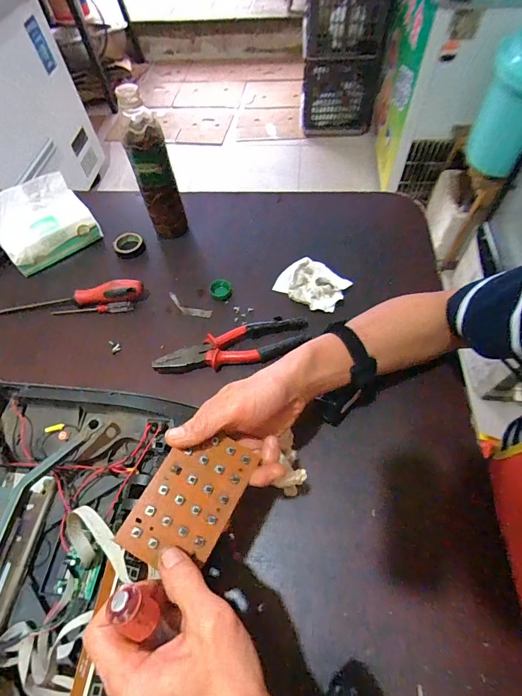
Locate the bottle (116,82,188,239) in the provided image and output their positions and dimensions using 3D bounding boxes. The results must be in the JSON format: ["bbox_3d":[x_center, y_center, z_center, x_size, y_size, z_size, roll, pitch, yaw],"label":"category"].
[{"bbox_3d":[-0.161,-0.263,0.539,0.060,0.201,0.047,-20,60,-9],"label":"bottle"}]

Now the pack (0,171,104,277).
[{"bbox_3d":[-0.348,-0.202,0.571,0.143,0.091,0.073,-34,63,-16],"label":"pack"}]

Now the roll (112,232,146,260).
[{"bbox_3d":[-0.223,-0.173,0.602,0.049,0.020,0.045,-1,58,2],"label":"roll"}]

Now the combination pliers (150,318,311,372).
[{"bbox_3d":[-0.034,0.000,0.483,0.207,0.025,0.053,-15,59,-6],"label":"combination pliers"}]

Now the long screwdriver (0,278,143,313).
[{"bbox_3d":[-0.301,-0.077,0.540,0.242,0.028,0.031,-4,58,1],"label":"long screwdriver"}]

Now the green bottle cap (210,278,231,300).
[{"bbox_3d":[-0.061,-0.090,0.543,0.032,0.011,0.031,-1,58,2],"label":"green bottle cap"}]

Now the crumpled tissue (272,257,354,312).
[{"bbox_3d":[0.080,-0.098,0.536,0.096,0.019,0.079,33,66,21],"label":"crumpled tissue"}]

